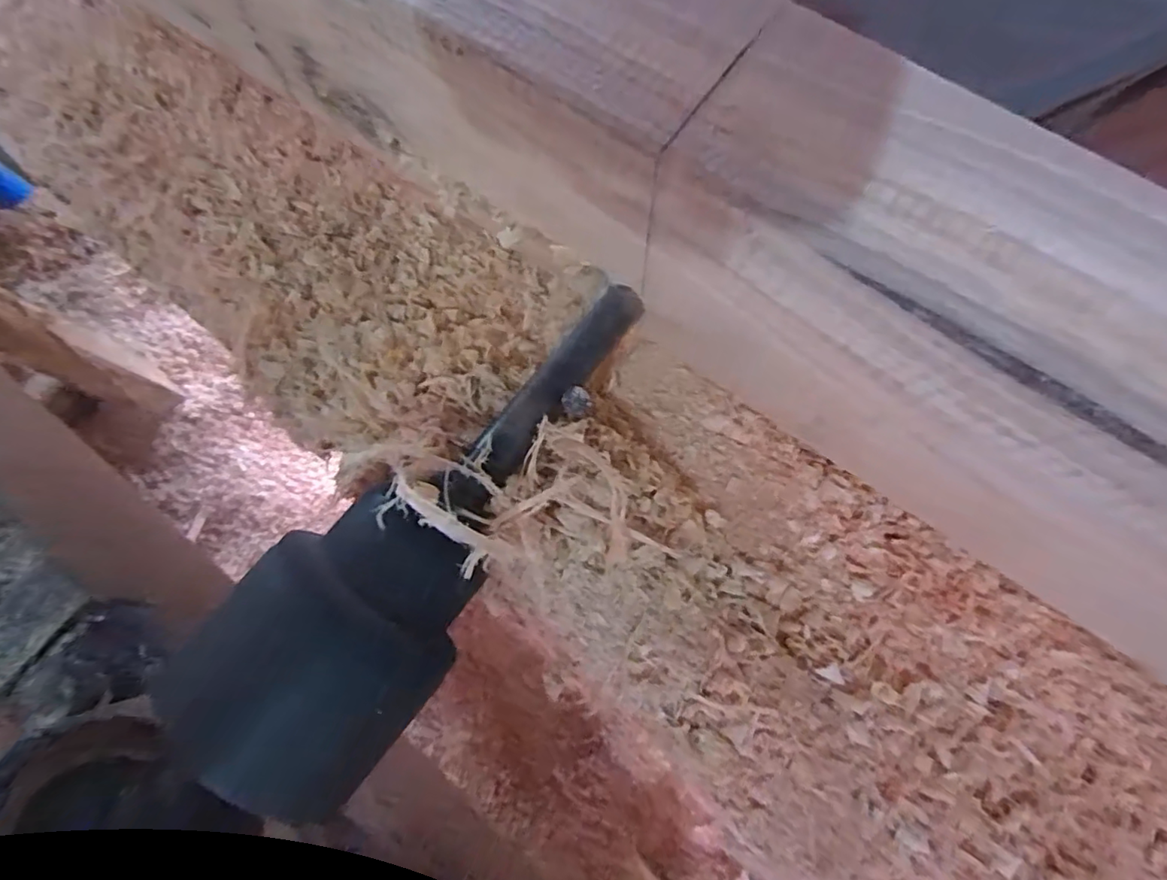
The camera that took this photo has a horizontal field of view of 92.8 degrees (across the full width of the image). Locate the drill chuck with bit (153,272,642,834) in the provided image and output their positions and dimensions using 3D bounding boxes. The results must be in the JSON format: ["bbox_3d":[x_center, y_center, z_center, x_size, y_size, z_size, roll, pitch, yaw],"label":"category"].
[{"bbox_3d":[-0.046,0.018,0.176,0.062,0.053,0.177,32,78,10],"label":"drill chuck with bit"}]

